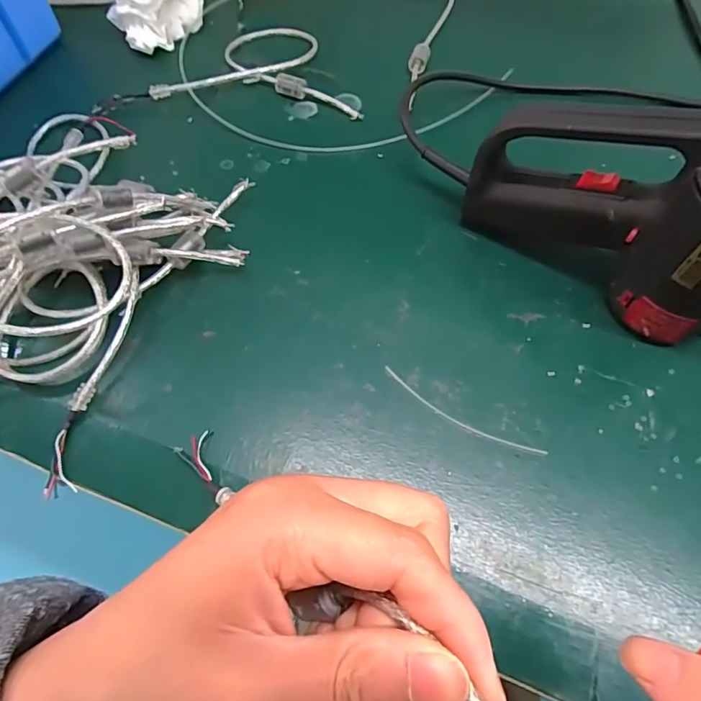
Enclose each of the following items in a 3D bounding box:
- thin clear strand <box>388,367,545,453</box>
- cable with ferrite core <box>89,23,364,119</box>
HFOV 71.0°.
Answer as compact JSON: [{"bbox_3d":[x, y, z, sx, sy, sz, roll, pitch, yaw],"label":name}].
[{"bbox_3d":[0.067,0.039,0.299,0.107,0.004,0.012,28,68,15],"label":"thin clear strand"},{"bbox_3d":[-0.104,-0.262,0.449,0.223,0.011,0.131,0,64,2],"label":"cable with ferrite core"}]

